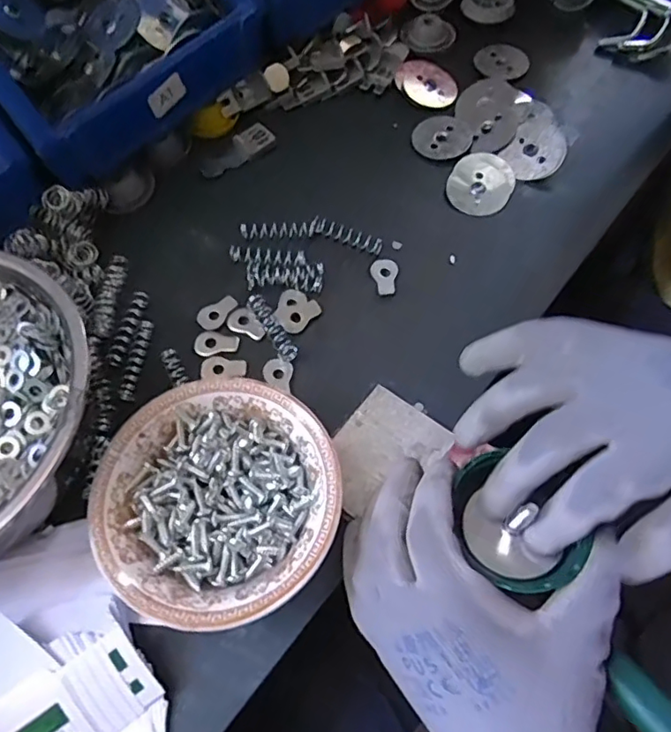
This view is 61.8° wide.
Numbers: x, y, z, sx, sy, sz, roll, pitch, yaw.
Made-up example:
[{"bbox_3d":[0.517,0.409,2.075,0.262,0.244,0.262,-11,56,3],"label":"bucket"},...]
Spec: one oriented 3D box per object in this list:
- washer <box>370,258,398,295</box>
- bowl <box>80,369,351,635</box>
[{"bbox_3d":[0.035,-0.062,0.385,0.018,0.004,0.029,-13,63,6],"label":"washer"},{"bbox_3d":[-0.059,0.071,0.296,0.117,0.047,0.118,0,63,1],"label":"bowl"}]

